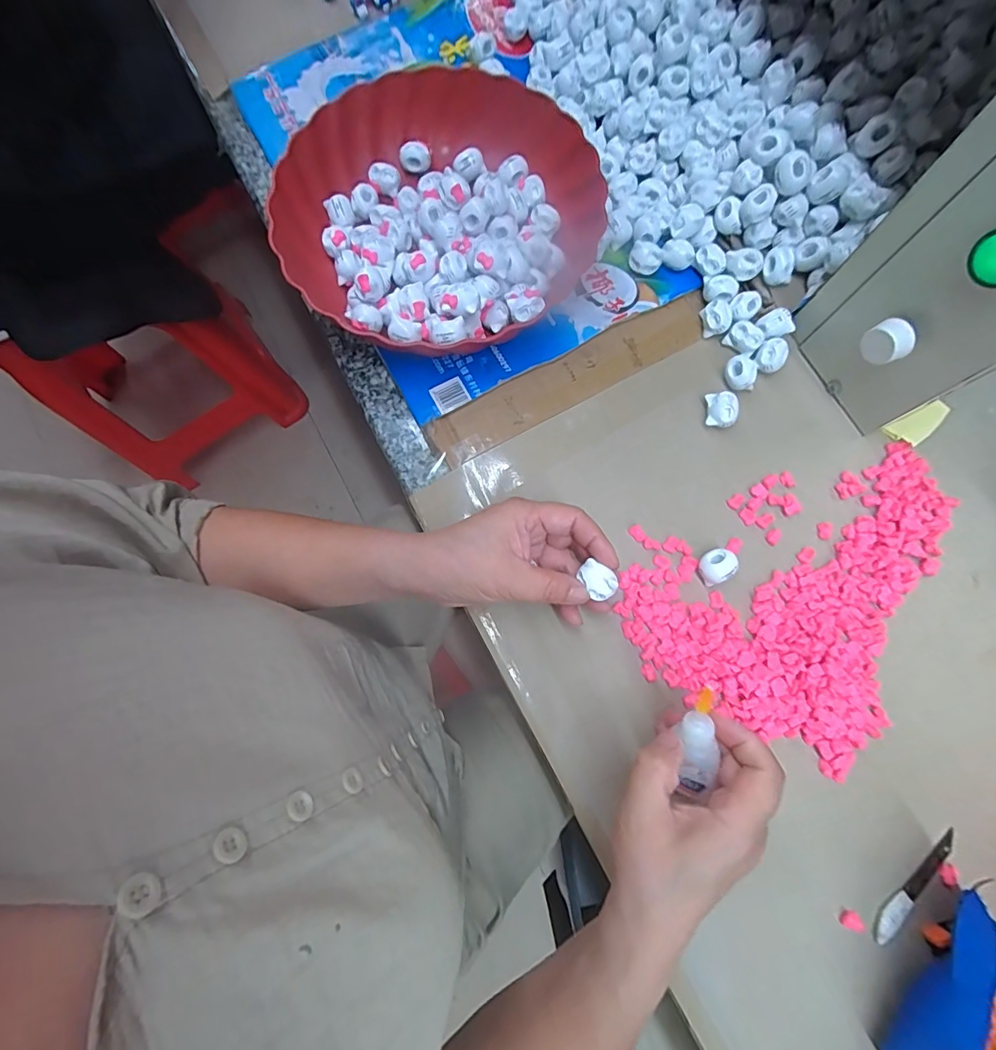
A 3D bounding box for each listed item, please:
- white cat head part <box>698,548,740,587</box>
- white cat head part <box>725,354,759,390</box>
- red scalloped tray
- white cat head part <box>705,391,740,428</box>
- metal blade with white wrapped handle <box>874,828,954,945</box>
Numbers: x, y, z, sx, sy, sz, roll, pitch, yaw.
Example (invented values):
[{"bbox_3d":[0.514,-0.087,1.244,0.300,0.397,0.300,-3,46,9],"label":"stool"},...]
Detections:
[{"bbox_3d":[0.152,0.029,0.332,0.023,0.016,0.021,0,76,0],"label":"white cat head part"},{"bbox_3d":[0.185,-0.115,0.363,0.020,0.018,0.022,6,76,1],"label":"white cat head part"},{"bbox_3d":[-0.043,-0.239,0.377,0.234,0.052,0.250,26,77,6],"label":"red scalloped tray"},{"bbox_3d":[0.168,-0.086,0.358,0.019,0.017,0.025,3,76,0],"label":"white cat head part"},{"bbox_3d":[0.255,0.220,0.292,0.081,0.004,0.013,-43,80,-10],"label":"metal blade with white wrapped handle"}]

